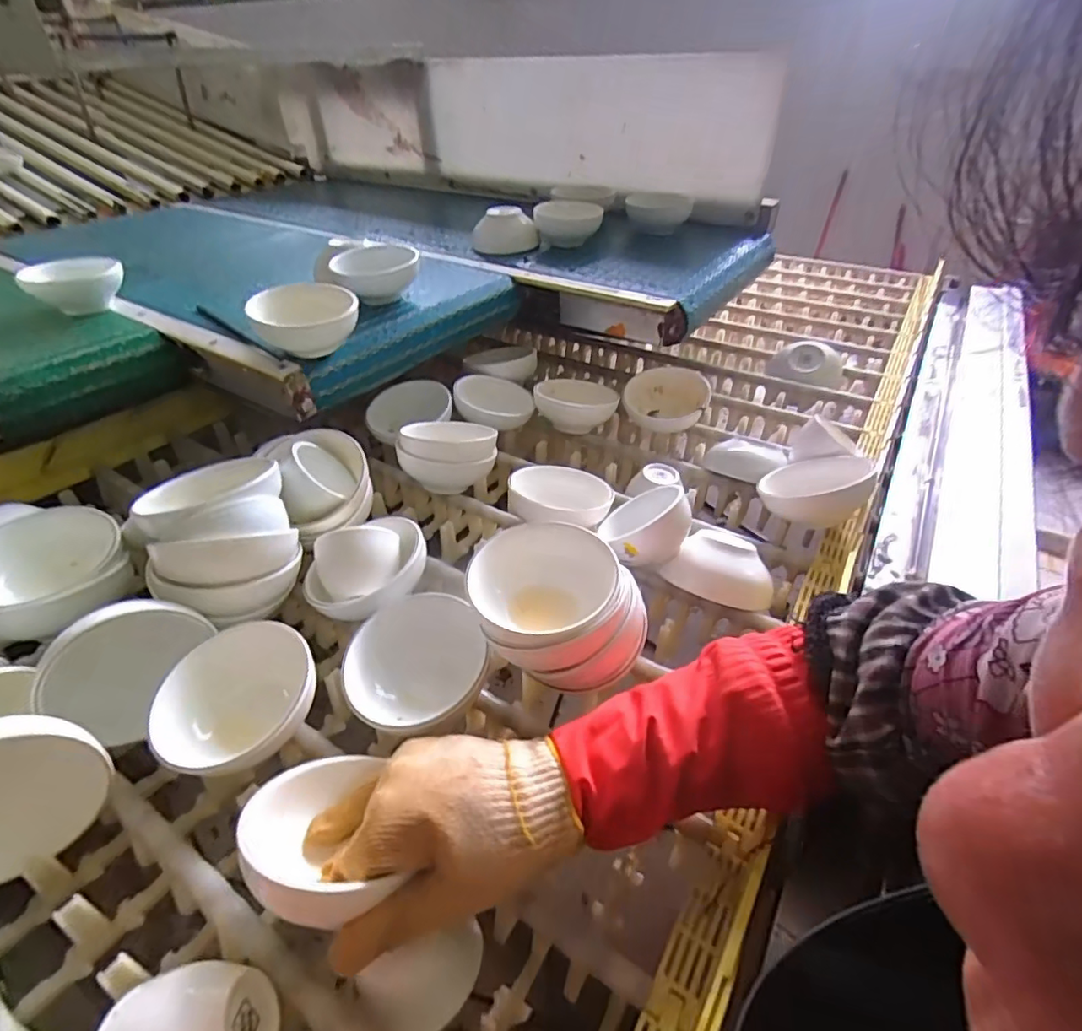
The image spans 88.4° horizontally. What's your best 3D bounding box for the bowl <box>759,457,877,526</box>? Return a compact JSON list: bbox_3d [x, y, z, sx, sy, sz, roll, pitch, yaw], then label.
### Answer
[{"bbox_3d":[0.300,-0.028,0.603,0.114,0.048,0.114,-2,25,38],"label":"bowl"}]

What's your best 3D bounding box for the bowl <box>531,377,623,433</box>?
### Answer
[{"bbox_3d":[0.048,-0.150,0.790,0.112,0.063,0.112,0,38,0],"label":"bowl"}]

